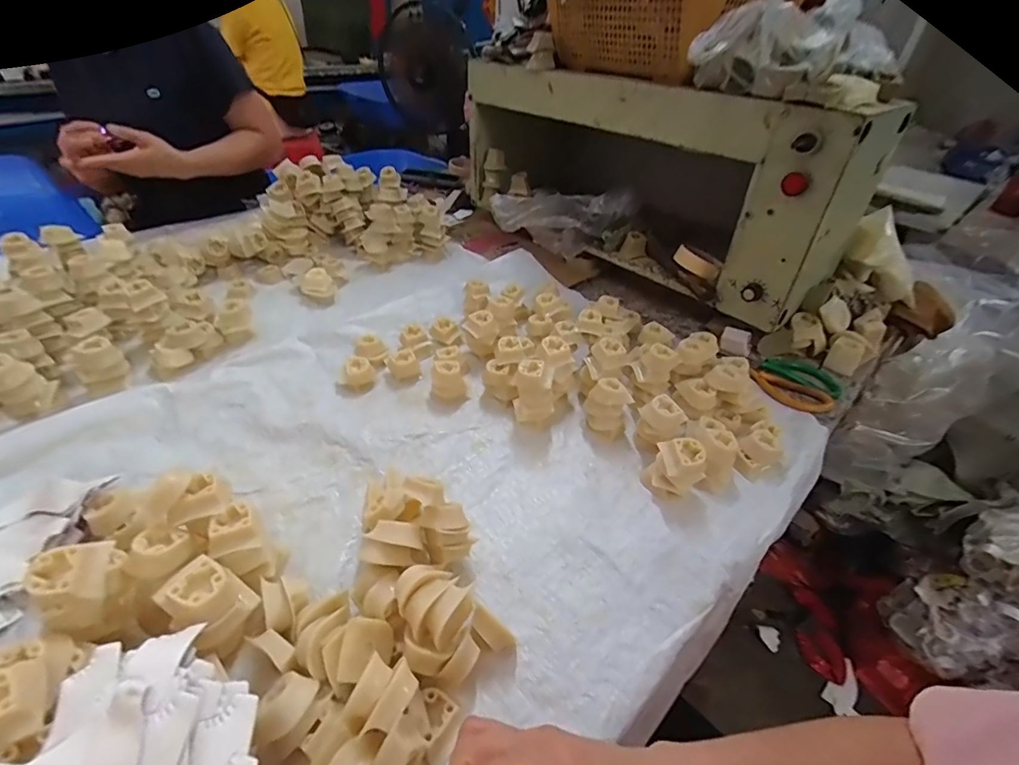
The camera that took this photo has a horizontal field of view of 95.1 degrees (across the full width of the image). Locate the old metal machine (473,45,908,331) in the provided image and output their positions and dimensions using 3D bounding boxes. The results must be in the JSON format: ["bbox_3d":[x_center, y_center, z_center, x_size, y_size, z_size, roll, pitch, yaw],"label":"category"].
[{"bbox_3d":[0.201,-0.398,0.821,0.219,0.274,0.715,-28,50,-32],"label":"old metal machine"}]

